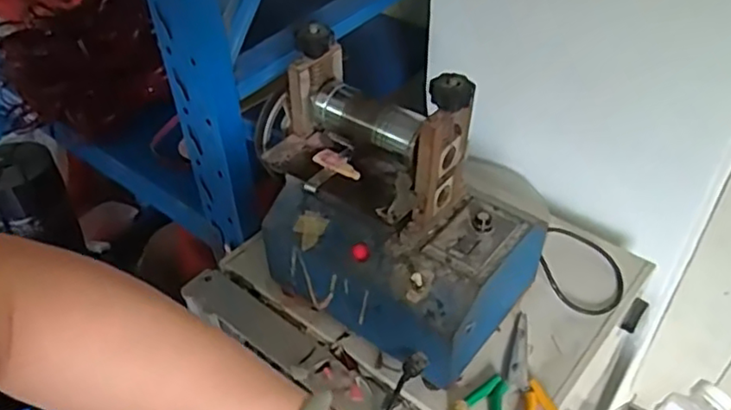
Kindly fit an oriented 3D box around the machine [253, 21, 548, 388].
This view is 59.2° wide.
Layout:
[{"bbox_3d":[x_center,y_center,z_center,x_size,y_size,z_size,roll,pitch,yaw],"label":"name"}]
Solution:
[{"bbox_3d":[0.013,-0.010,0.651,0.277,0.272,0.159,29,51,28],"label":"machine"}]

